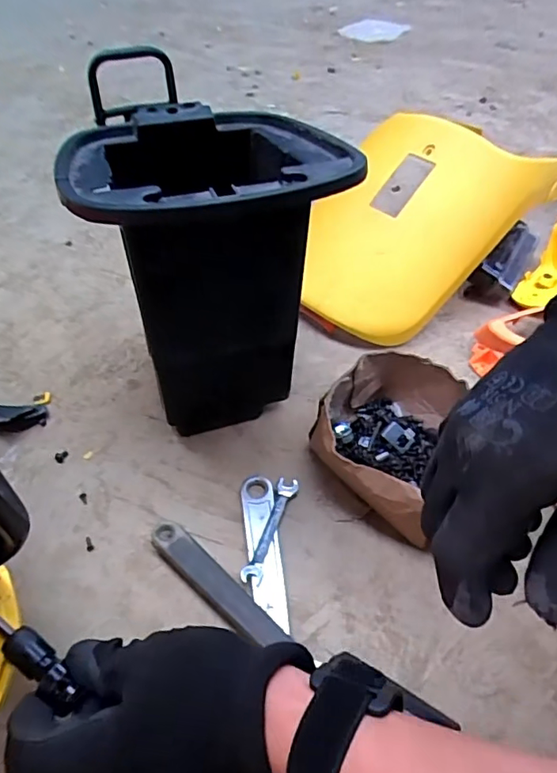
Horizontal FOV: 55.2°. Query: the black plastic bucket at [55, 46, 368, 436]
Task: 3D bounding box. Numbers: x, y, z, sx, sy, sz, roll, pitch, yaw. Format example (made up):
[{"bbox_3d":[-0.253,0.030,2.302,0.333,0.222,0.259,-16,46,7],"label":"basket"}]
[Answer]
[{"bbox_3d":[-0.072,-0.113,0.600,0.237,0.365,0.299,-12,50,-11],"label":"black plastic bucket"}]

